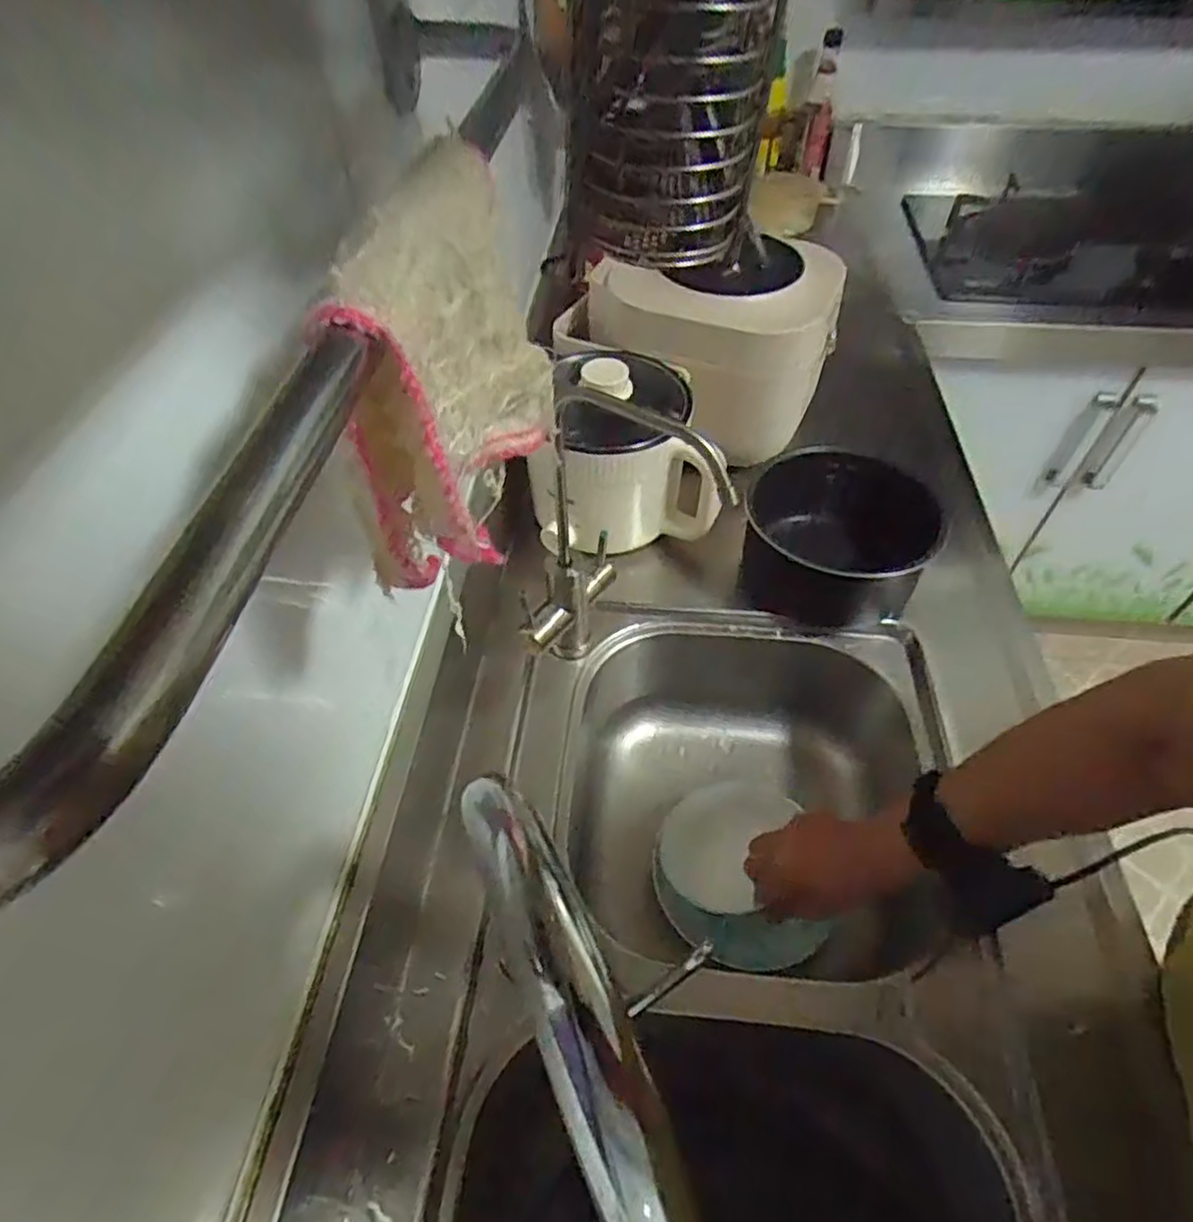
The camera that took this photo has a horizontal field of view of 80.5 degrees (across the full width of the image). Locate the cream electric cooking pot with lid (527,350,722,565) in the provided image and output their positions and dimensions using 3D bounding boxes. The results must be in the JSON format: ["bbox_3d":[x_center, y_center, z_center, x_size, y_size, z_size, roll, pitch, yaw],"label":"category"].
[{"bbox_3d":[0.017,-0.168,0.714,0.158,0.162,0.146,-8,51,-6],"label":"cream electric cooking pot with lid"}]

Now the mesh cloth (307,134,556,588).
[{"bbox_3d":[-0.048,-0.083,0.250,0.048,0.101,0.134,6,51,5],"label":"mesh cloth"}]

